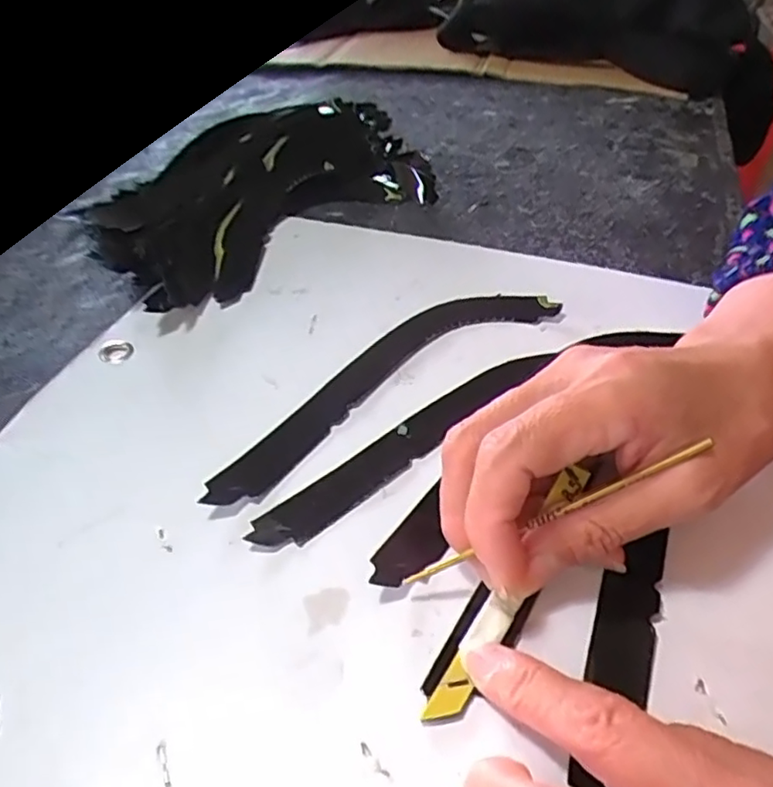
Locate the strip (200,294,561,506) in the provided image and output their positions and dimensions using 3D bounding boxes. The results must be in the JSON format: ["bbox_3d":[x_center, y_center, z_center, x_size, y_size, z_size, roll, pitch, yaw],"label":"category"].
[{"bbox_3d":[-0.001,-0.011,0.289,0.193,0.007,0.042,-30,50,-27],"label":"strip"}]

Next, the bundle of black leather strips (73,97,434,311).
[{"bbox_3d":[-0.083,-0.132,0.385,0.215,0.044,0.143,-34,52,-30],"label":"bundle of black leather strips"}]

